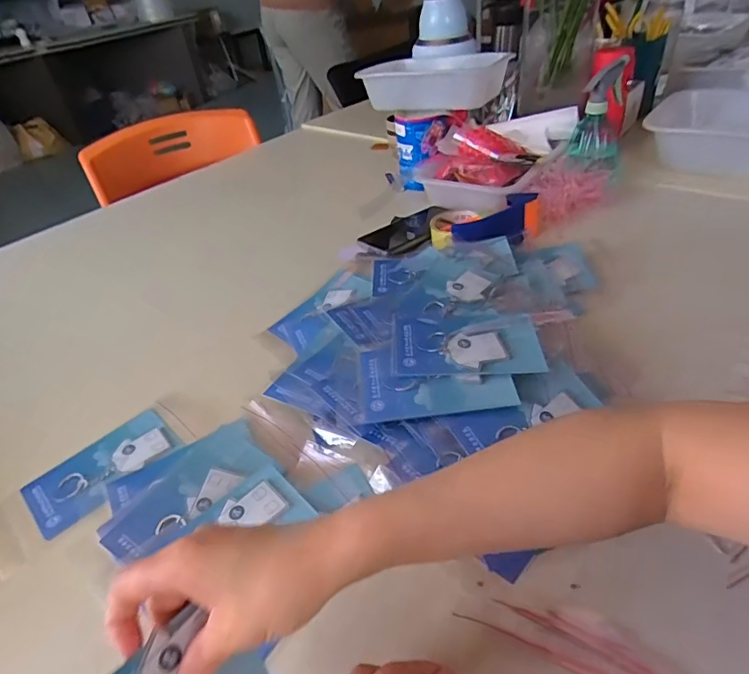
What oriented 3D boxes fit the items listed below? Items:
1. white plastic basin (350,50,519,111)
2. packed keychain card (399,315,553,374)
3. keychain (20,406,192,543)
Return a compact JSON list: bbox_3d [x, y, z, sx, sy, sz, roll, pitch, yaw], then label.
[{"bbox_3d":[0.113,-0.458,0.910,0.234,0.087,0.177,9,41,20],"label":"white plastic basin"},{"bbox_3d":[0.089,0.005,0.483,0.136,0.016,0.086,-4,39,5],"label":"packed keychain card"},{"bbox_3d":[-0.263,0.125,0.489,0.135,0.009,0.083,-35,46,-30],"label":"keychain"}]

